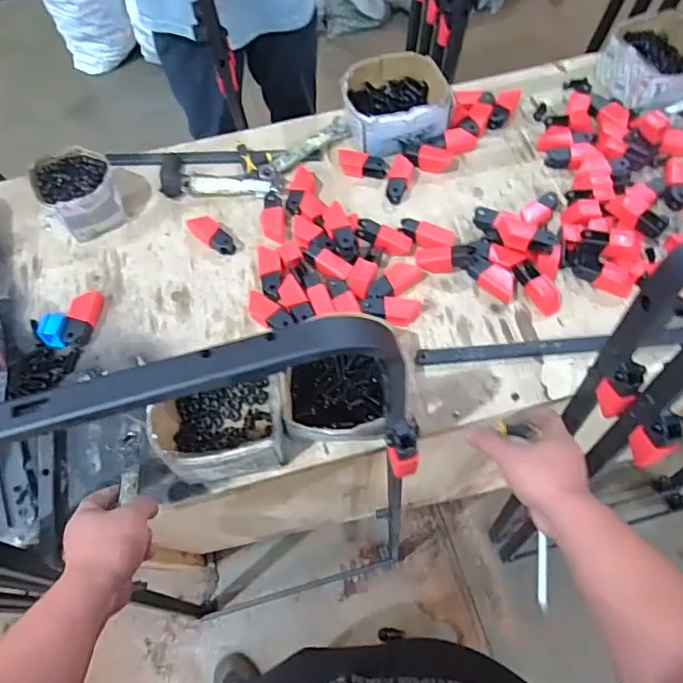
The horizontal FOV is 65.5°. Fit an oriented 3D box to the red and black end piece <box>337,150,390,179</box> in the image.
[{"bbox_3d":[0.034,-0.298,0.891,0.088,0.023,0.042,15,66,9],"label":"red and black end piece"}]

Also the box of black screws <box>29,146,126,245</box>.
[{"bbox_3d":[-0.413,-0.240,0.847,0.116,0.068,0.129,-36,69,-14],"label":"box of black screws"}]

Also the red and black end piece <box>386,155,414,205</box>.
[{"bbox_3d":[0.095,-0.268,0.874,0.039,0.026,0.080,8,65,6],"label":"red and black end piece"}]

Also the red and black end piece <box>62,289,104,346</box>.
[{"bbox_3d":[-0.379,-0.040,0.777,0.034,0.031,0.091,3,65,4],"label":"red and black end piece"}]

